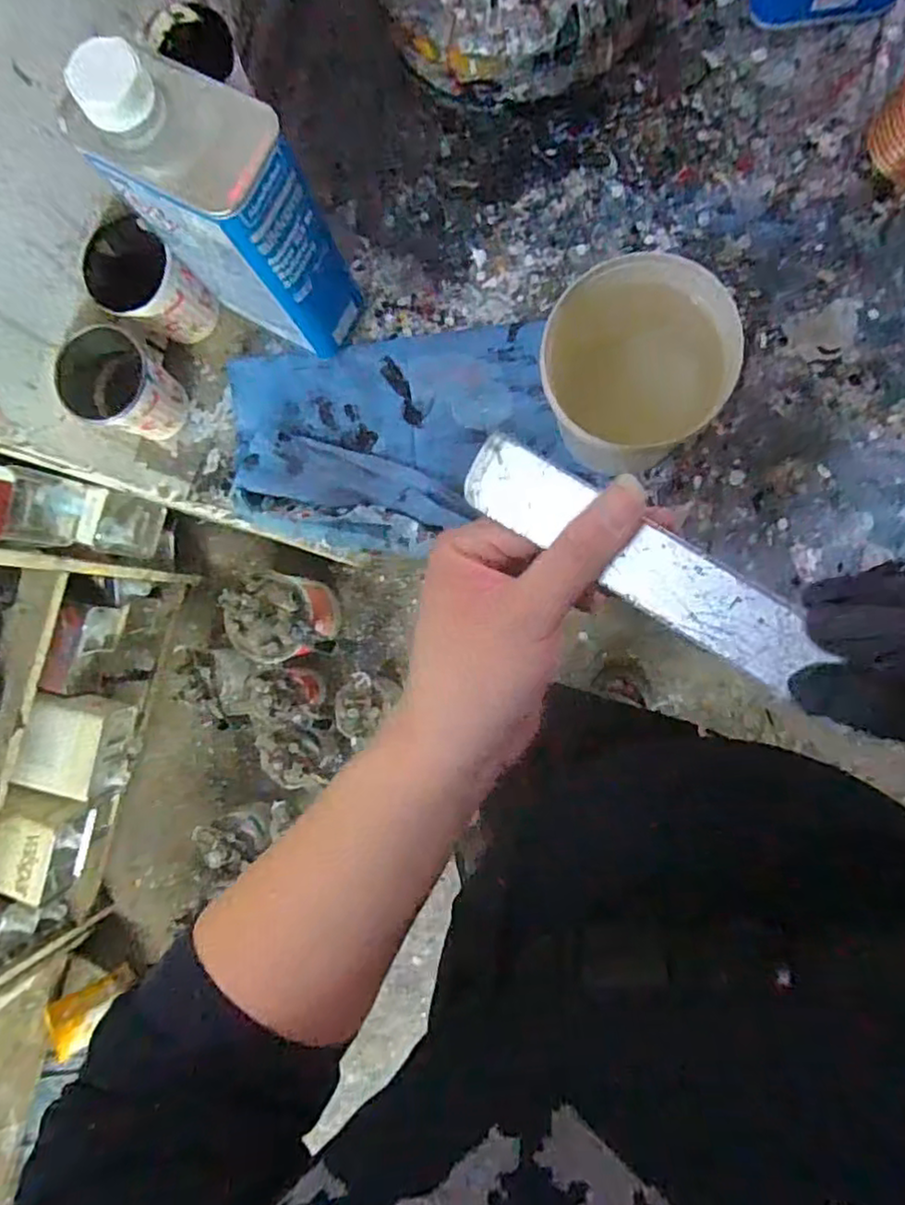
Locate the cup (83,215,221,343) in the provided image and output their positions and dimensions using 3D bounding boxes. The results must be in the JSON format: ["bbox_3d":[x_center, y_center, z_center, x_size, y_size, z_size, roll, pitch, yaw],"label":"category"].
[{"bbox_3d":[-0.239,-0.247,0.526,0.071,0.081,0.076,0,88,7],"label":"cup"}]

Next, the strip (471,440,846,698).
[{"bbox_3d":[0.071,-0.018,0.267,0.150,0.004,0.032,34,112,15],"label":"strip"}]

